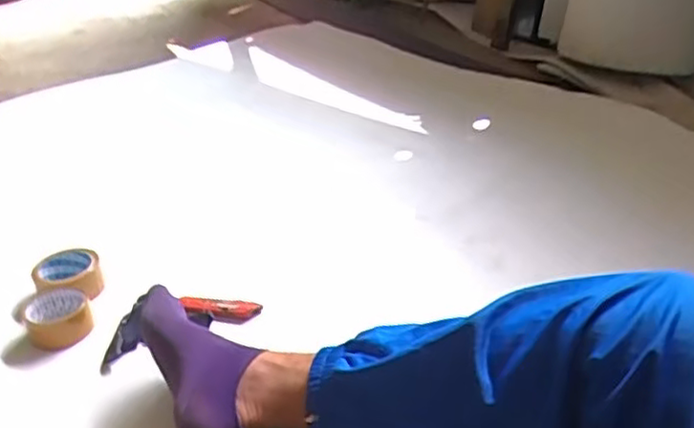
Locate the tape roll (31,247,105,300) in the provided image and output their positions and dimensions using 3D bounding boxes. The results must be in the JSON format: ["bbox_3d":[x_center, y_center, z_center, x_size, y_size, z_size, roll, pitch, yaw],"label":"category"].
[{"bbox_3d":[-0.417,0.097,0.991,0.096,0.056,0.095,-3,31,2],"label":"tape roll"}]

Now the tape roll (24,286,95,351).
[{"bbox_3d":[-0.396,0.140,0.918,0.082,0.050,0.082,-3,31,2],"label":"tape roll"}]

